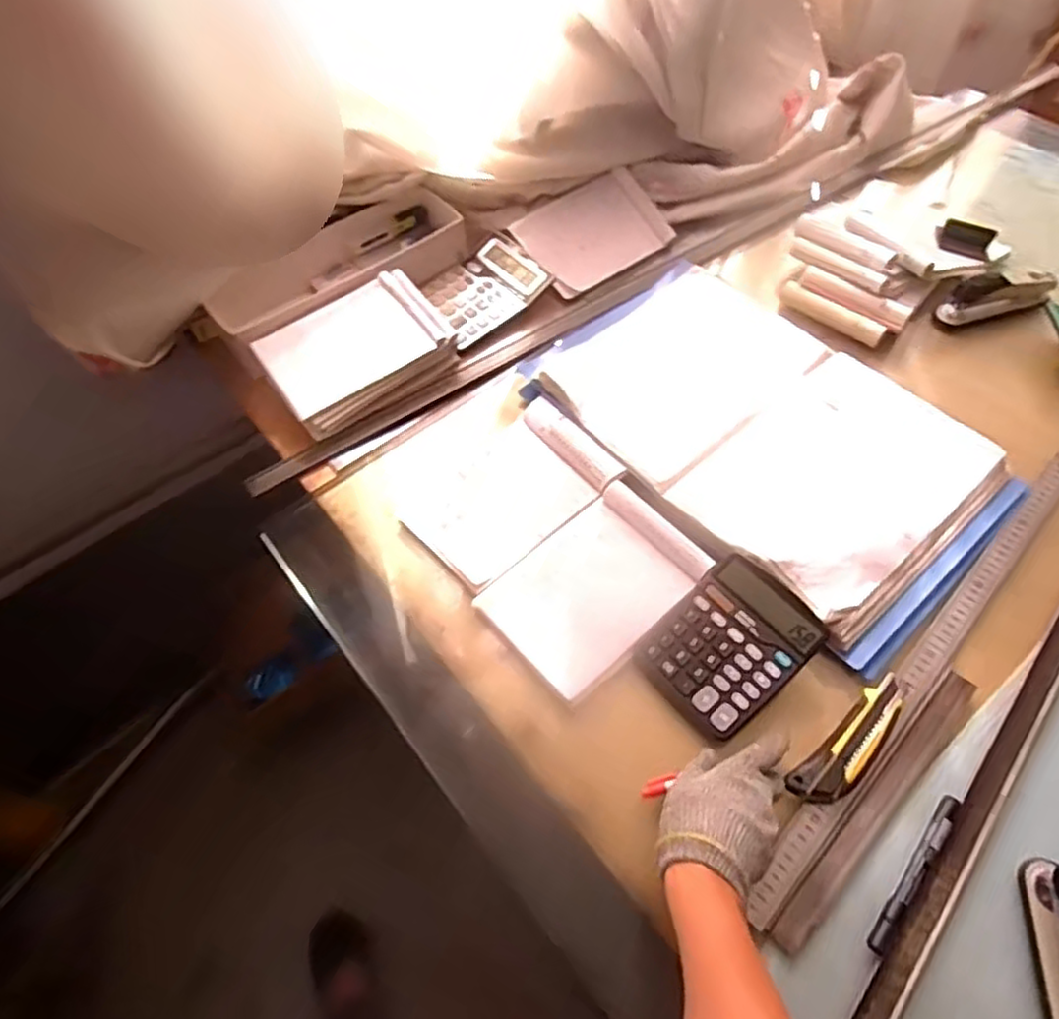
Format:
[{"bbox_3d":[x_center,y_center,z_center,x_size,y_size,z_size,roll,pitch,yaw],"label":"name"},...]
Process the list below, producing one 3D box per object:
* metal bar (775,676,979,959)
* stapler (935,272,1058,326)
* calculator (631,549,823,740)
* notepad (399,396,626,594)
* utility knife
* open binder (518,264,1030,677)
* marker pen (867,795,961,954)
[{"bbox_3d":[0.293,0.245,0.580,0.282,0.007,0.028,-40,62,-21],"label":"metal bar"},{"bbox_3d":[0.587,-0.267,0.870,0.137,0.049,0.039,-7,56,-1],"label":"stapler"},{"bbox_3d":[0.185,0.123,0.639,0.147,0.037,0.118,-40,62,-21],"label":"calculator"},{"bbox_3d":[-0.018,-0.019,0.742,0.210,0.007,0.132,-41,62,-17],"label":"notepad"},{"bbox_3d":[0.279,0.197,0.591,0.142,0.017,0.040,-37,61,-21],"label":"utility knife"},{"bbox_3d":[0.252,-0.094,0.780,0.309,0.046,0.488,-36,61,-18],"label":"open binder"},{"bbox_3d":[0.306,0.286,0.549,0.015,0.012,0.137,36,65,24],"label":"marker pen"}]

